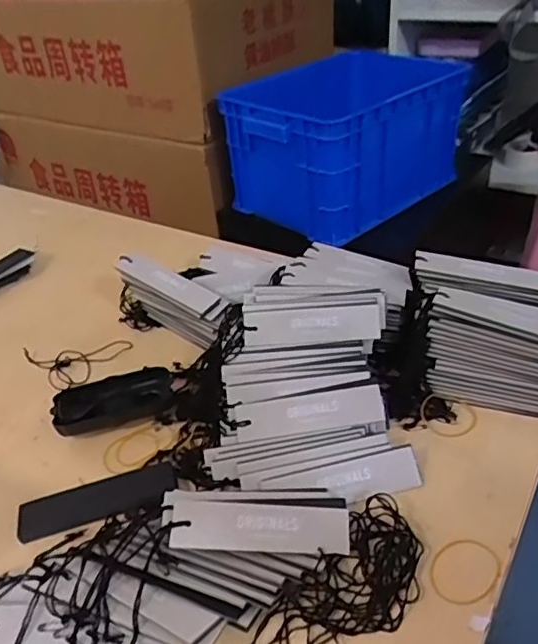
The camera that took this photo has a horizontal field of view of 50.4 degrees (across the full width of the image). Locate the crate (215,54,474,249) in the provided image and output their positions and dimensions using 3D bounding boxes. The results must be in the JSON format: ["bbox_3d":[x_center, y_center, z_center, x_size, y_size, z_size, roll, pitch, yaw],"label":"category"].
[{"bbox_3d":[0.149,-0.355,1.114,0.381,0.229,0.315,-30,43,-30],"label":"crate"}]

